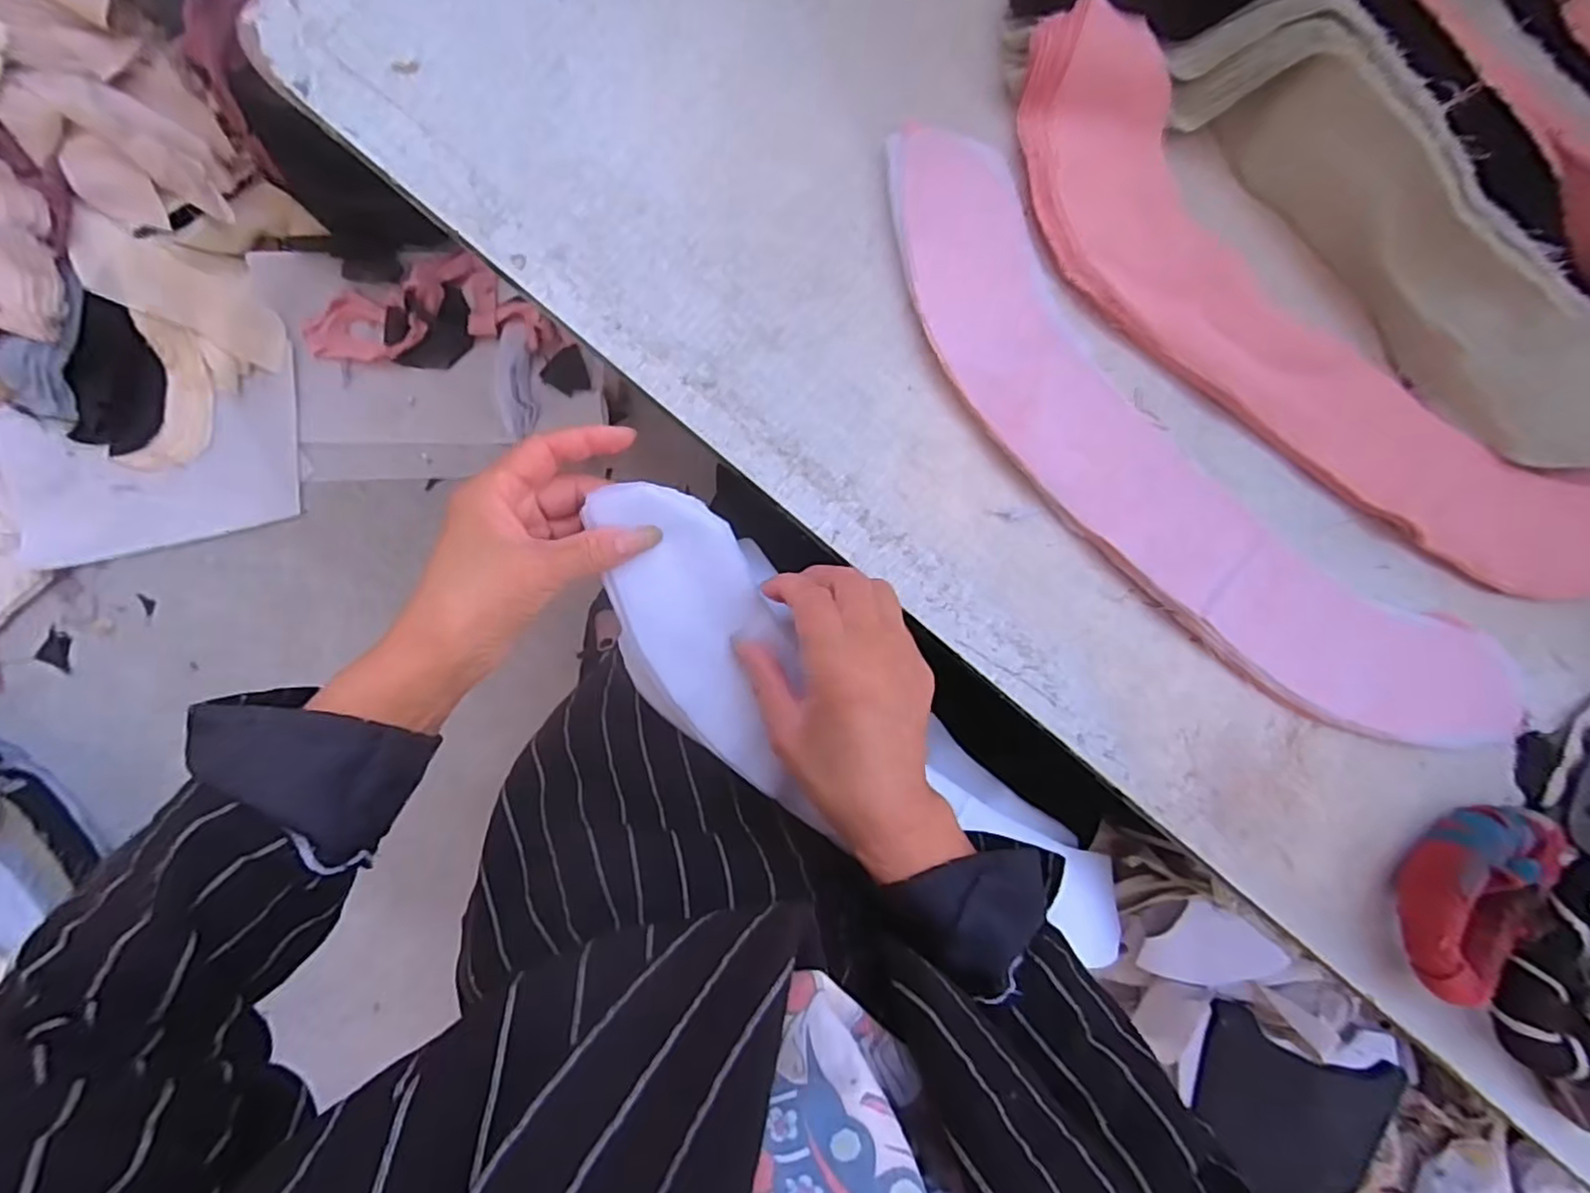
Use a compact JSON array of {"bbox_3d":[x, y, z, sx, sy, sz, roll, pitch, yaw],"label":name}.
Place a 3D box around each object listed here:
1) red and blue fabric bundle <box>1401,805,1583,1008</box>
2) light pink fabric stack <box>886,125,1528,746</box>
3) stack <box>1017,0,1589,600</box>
[{"bbox_3d":[0.364,0.161,0.362,0.067,0.033,0.109,37,89,-4],"label":"red and blue fabric bundle"},{"bbox_3d":[0.200,-0.055,0.349,0.432,0.013,0.103,42,89,-4],"label":"light pink fabric stack"},{"bbox_3d":[0.284,-0.124,0.352,0.431,0.030,0.103,35,89,-4],"label":"stack"}]

